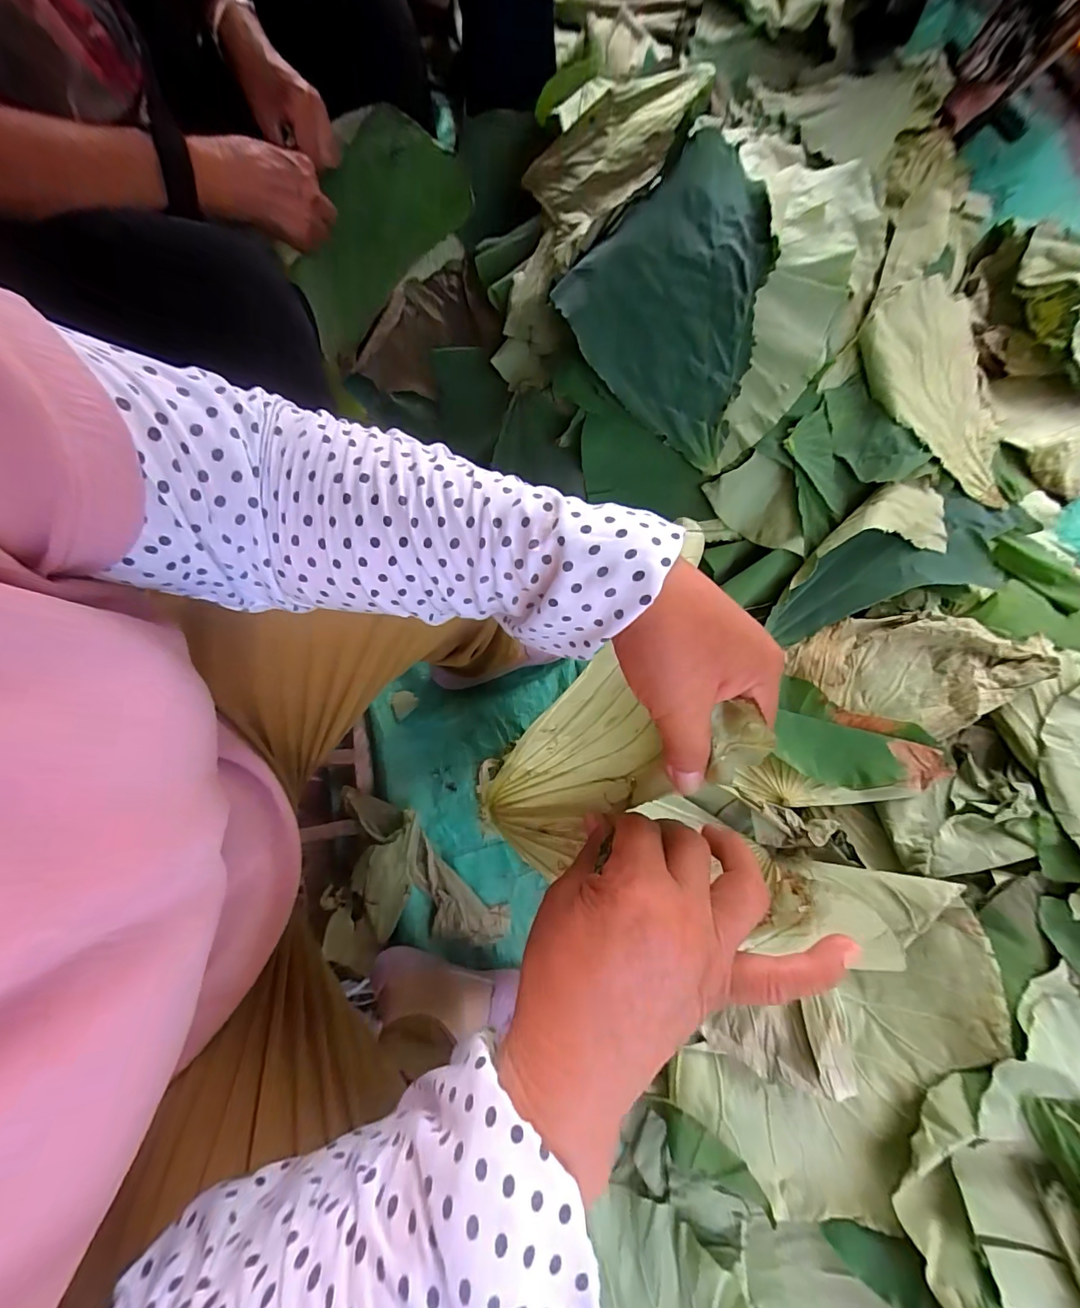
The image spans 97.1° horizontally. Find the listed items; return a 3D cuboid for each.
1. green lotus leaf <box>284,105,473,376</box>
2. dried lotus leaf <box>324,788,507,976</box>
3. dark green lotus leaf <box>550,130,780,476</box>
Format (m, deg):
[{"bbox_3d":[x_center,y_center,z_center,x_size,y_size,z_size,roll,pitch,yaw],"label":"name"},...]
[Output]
[{"bbox_3d":[-0.270,-0.606,0.745,0.183,0.353,0.098,7,71,-42],"label":"green lotus leaf"},{"bbox_3d":[-0.173,0.328,0.670,0.264,0.042,0.223,9,76,2],"label":"dried lotus leaf"},{"bbox_3d":[0.207,-0.434,0.628,0.273,0.054,0.309,-37,110,18],"label":"dark green lotus leaf"}]

